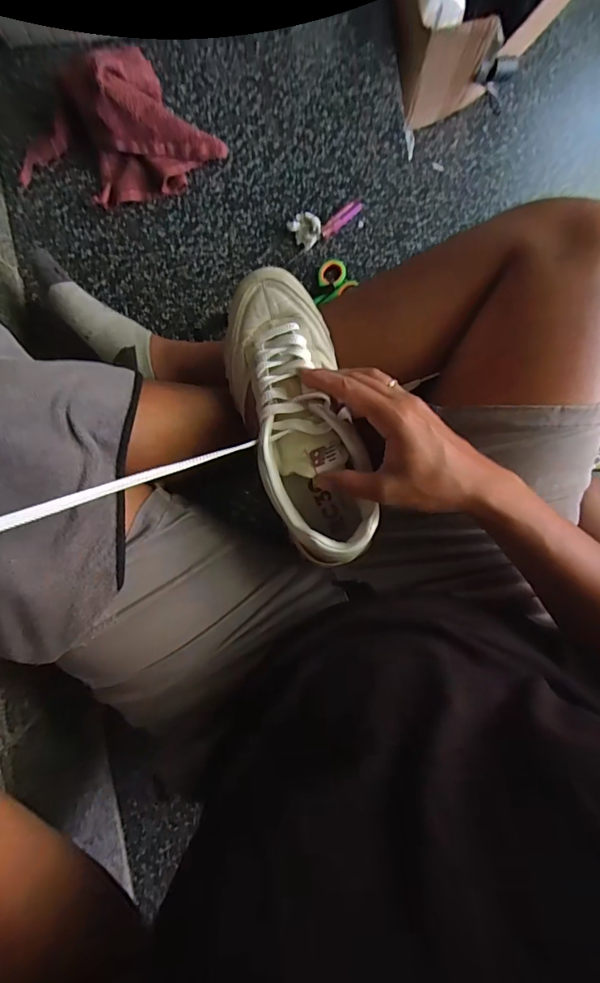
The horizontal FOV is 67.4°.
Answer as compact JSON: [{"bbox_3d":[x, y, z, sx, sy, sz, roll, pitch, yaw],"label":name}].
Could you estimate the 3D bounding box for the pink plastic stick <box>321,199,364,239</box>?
[{"bbox_3d":[0.052,-0.339,0.557,0.061,0.013,0.017,-40,94,0],"label":"pink plastic stick"}]

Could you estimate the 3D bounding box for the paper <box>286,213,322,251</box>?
[{"bbox_3d":[0.008,-0.323,0.553,0.034,0.017,0.039,-35,94,0],"label":"paper"}]

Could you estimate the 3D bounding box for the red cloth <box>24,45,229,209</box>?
[{"bbox_3d":[-0.215,-0.407,0.514,0.233,0.067,0.128,-20,94,-1],"label":"red cloth"}]

